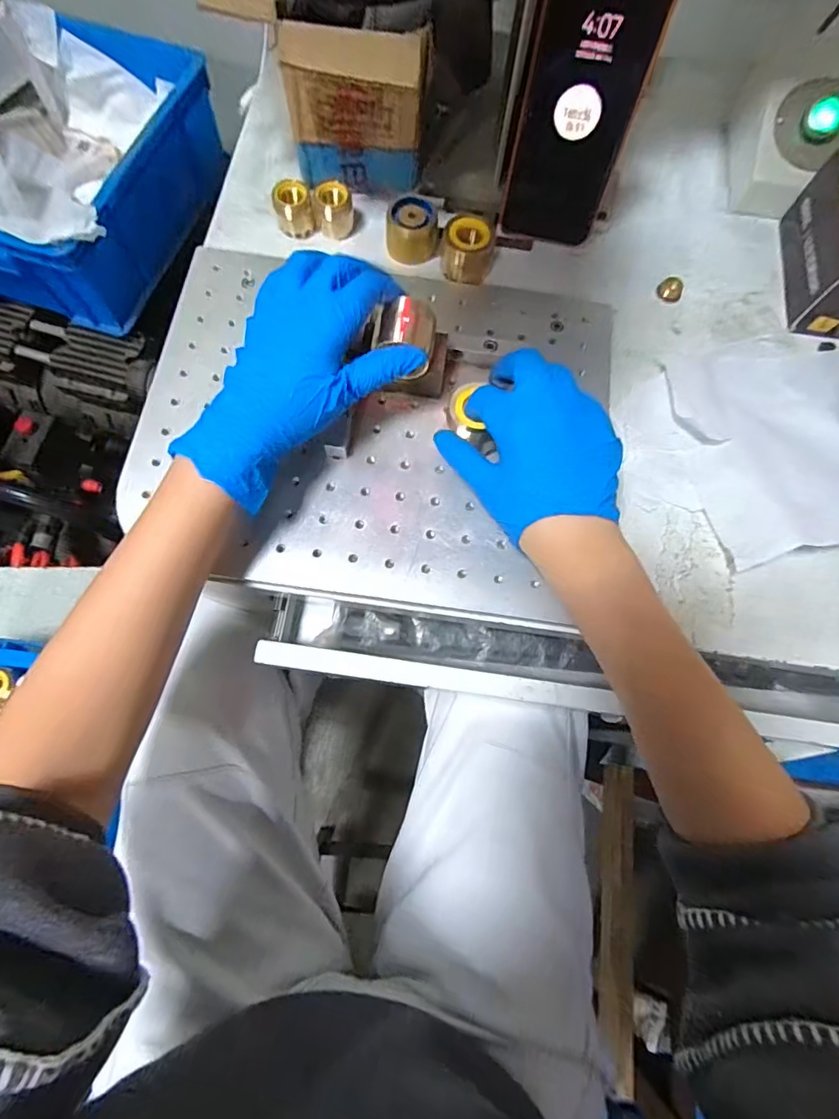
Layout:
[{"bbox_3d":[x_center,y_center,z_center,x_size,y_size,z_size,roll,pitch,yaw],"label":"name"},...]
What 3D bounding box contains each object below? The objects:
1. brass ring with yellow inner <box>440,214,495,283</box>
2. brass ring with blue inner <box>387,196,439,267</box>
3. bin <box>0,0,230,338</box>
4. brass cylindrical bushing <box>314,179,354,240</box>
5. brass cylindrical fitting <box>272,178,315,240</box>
[{"bbox_3d":[0.039,-0.246,0.407,0.037,0.033,0.031,20,73,4],"label":"brass ring with yellow inner"},{"bbox_3d":[-0.006,-0.266,0.412,0.040,0.030,0.035,0,73,-2],"label":"brass ring with blue inner"},{"bbox_3d":[-0.424,-0.472,0.616,0.280,0.143,0.332,17,73,3],"label":"bin"},{"bbox_3d":[-0.070,-0.289,0.421,0.029,0.032,0.025,-10,74,-5],"label":"brass cylindrical bushing"},{"bbox_3d":[-0.103,-0.288,0.420,0.029,0.034,0.024,-7,73,-4],"label":"brass cylindrical fitting"}]

